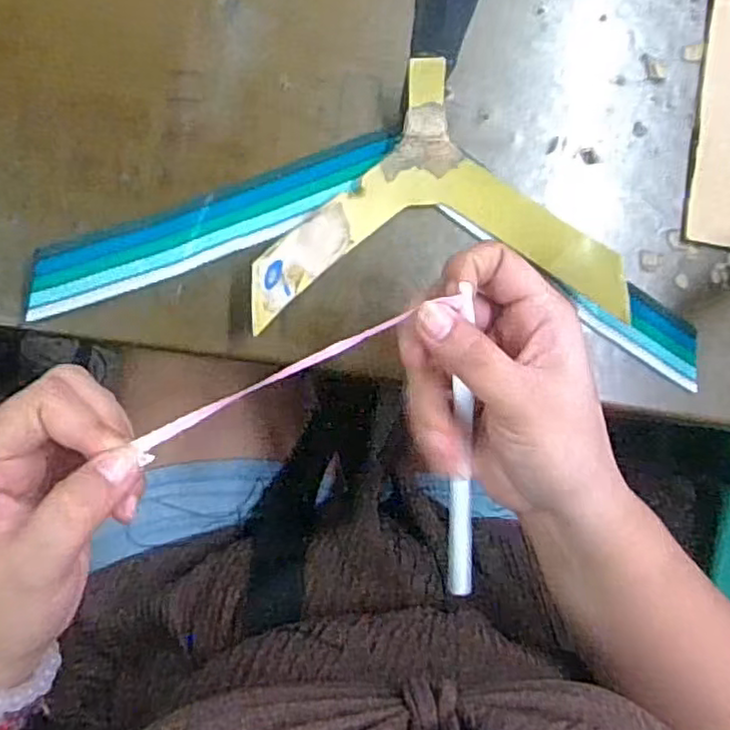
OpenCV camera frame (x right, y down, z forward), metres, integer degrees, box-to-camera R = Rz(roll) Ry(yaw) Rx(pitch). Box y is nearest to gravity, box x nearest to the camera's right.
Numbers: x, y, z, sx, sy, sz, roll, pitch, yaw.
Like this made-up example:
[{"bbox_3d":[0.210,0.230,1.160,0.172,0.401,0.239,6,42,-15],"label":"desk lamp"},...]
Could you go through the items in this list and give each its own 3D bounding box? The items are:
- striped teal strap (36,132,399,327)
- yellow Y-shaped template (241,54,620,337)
[{"bbox_3d":[-0.071,-0.070,0.336,0.189,0.013,0.031,-22,91,-8],"label":"striped teal strap"},{"bbox_3d":[0.035,-0.084,0.339,0.180,0.034,0.122,-2,88,-8],"label":"yellow Y-shaped template"}]

